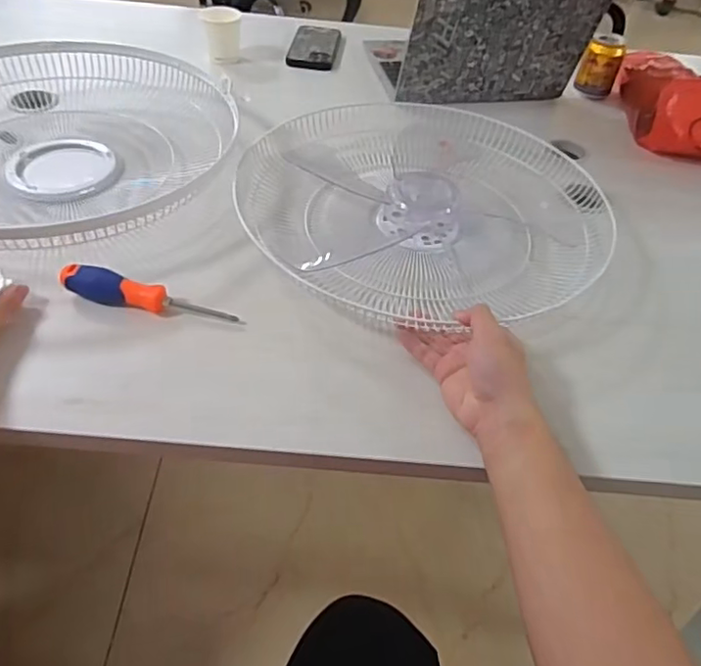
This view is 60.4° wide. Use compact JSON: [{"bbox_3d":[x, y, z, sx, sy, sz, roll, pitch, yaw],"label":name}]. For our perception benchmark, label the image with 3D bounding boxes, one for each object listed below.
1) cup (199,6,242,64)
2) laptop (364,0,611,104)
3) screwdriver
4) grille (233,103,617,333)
[{"bbox_3d":[-0.220,-0.509,1.027,0.068,0.073,0.062,-5,48,-11],"label":"cup"},{"bbox_3d":[0.208,-0.505,0.976,0.302,0.237,0.279,-4,47,-10],"label":"laptop"},{"bbox_3d":[-0.203,-0.037,0.605,0.175,0.027,0.026,12,47,6],"label":"screwdriver"},{"bbox_3d":[0.094,-0.166,0.757,0.419,0.063,0.430,3,42,-3],"label":"grille"}]

